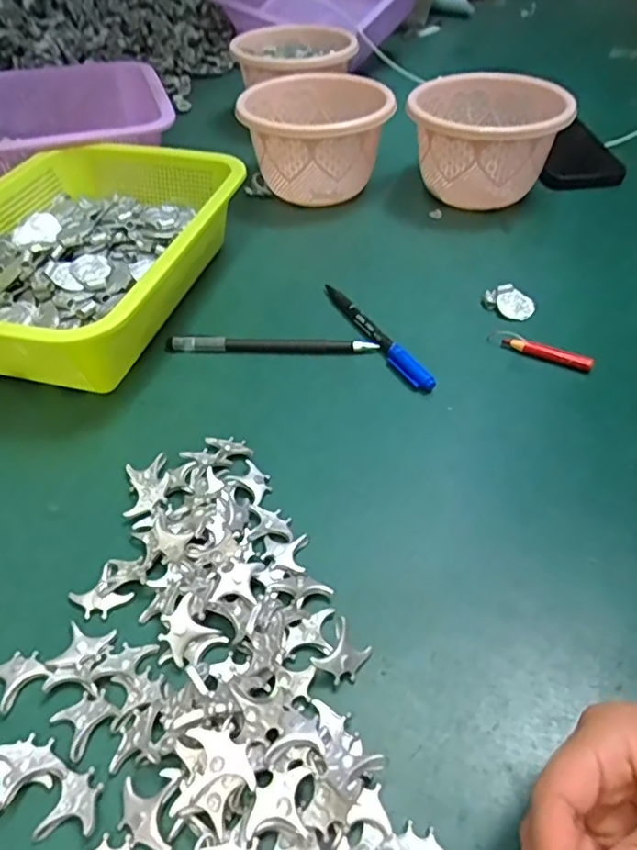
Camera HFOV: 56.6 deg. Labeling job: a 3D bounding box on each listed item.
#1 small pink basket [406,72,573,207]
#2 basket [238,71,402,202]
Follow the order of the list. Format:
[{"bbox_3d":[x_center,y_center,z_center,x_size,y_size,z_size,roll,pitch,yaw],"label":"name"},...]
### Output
[{"bbox_3d":[0.164,-0.273,0.577,0.140,0.089,0.160,22,51,21],"label":"small pink basket"},{"bbox_3d":[-0.001,-0.278,0.586,0.138,0.090,0.124,7,47,8],"label":"basket"}]

